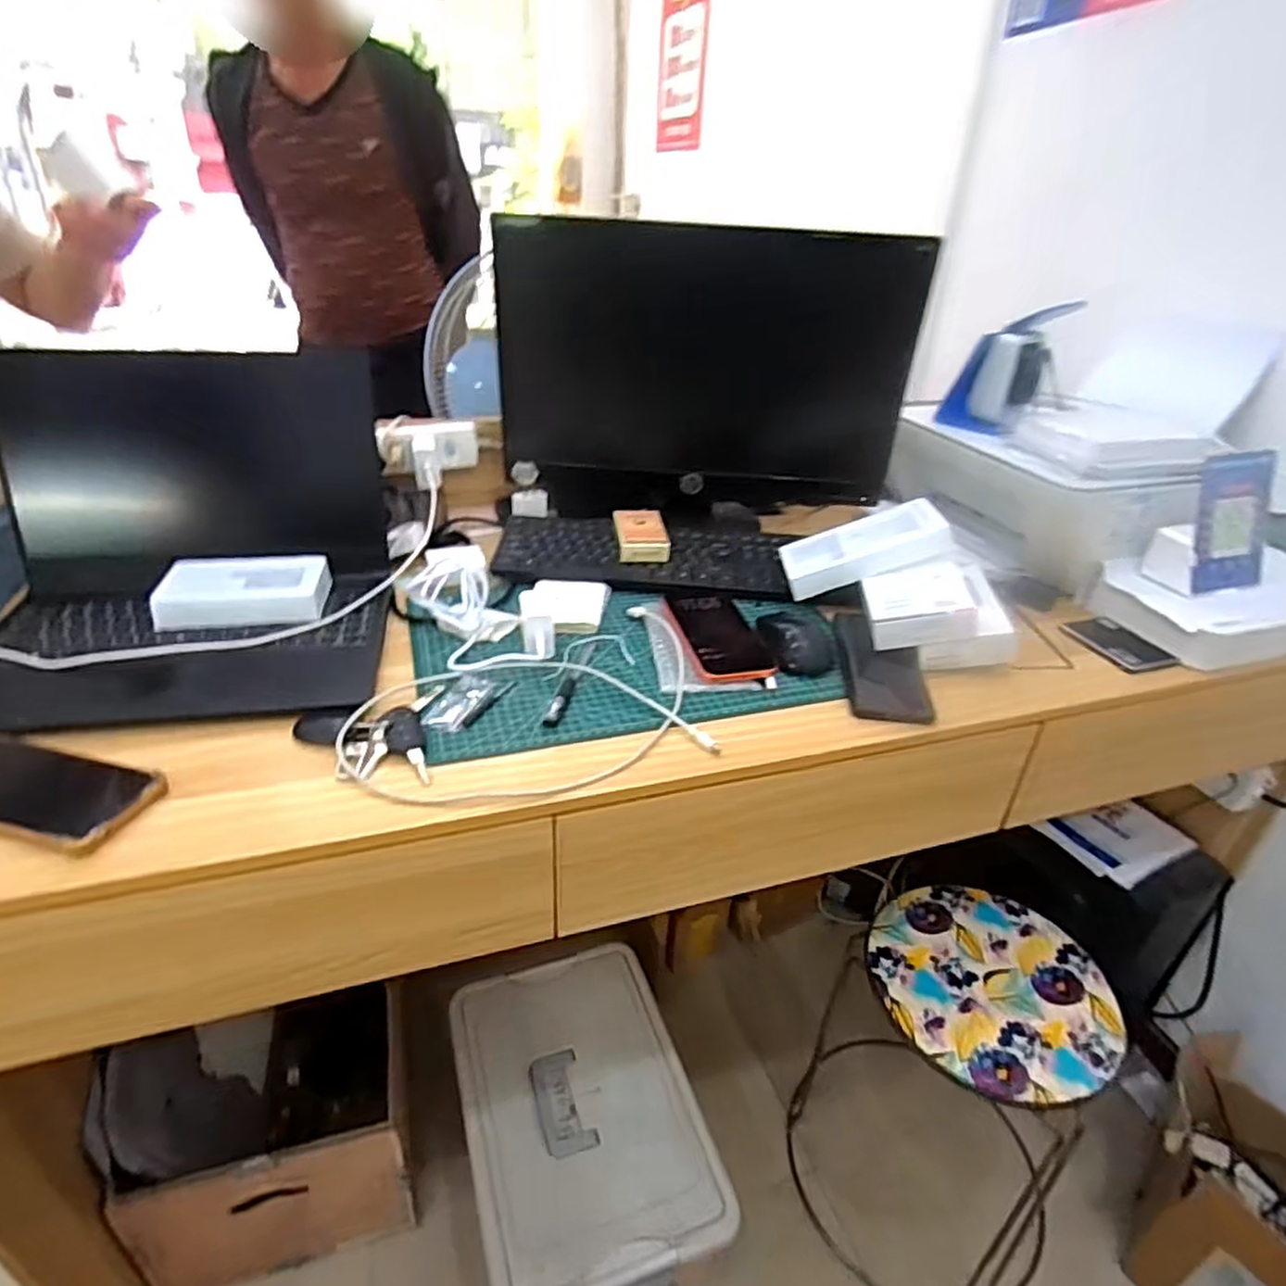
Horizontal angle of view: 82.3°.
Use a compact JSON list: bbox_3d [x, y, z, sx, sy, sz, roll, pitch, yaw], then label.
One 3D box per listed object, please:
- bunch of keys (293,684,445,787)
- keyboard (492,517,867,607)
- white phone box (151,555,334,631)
[{"bbox_3d":[-0.232,0.075,0.616,0.112,0.014,0.114,-2,31,-10],"label":"bunch of keys"},{"bbox_3d":[0.036,-0.105,0.894,0.415,0.026,0.153,5,30,3],"label":"keyboard"},{"bbox_3d":[-0.405,-0.055,0.750,0.152,0.036,0.091,-3,31,-11],"label":"white phone box"}]

